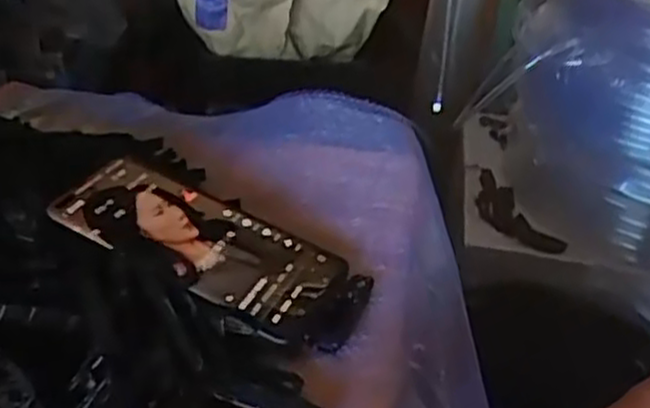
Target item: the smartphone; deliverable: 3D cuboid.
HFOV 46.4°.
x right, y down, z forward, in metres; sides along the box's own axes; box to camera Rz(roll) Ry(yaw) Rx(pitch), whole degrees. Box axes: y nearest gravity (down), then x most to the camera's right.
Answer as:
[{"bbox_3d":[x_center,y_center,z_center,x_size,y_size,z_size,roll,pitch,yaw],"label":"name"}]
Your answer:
[{"bbox_3d":[-0.071,0.019,0.428,0.155,0.005,0.071,23,36,9],"label":"smartphone"}]

